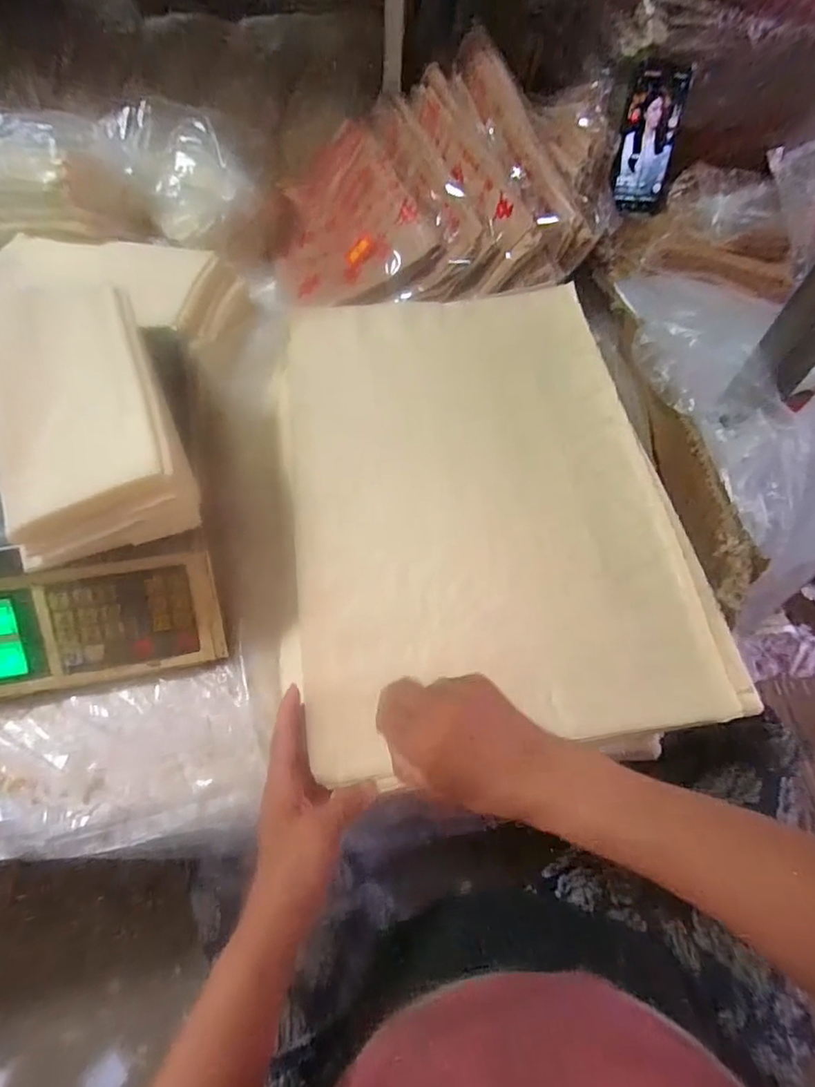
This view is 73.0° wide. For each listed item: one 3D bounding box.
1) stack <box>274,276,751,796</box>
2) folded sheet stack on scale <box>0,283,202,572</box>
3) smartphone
[{"bbox_3d":[0.062,-0.055,0.513,0.344,0.038,0.473,-7,61,-7],"label":"stack"},{"bbox_3d":[-0.254,-0.111,0.432,0.128,0.052,0.251,-18,63,-13],"label":"folded sheet stack on scale"},{"bbox_3d":[0.309,-0.513,0.701,0.073,0.151,0.010,-1,31,-4],"label":"smartphone"}]

